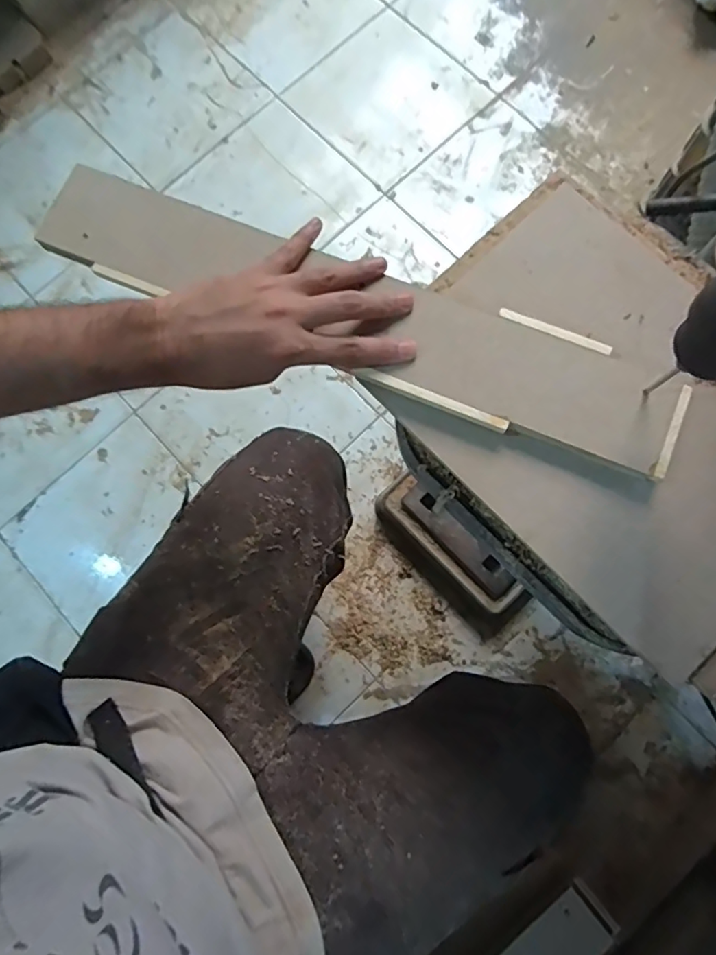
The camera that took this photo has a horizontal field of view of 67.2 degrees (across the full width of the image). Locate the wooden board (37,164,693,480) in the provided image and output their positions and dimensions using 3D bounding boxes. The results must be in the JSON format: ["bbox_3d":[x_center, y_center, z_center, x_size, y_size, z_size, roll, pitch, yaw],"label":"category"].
[{"bbox_3d":[-0.006,-0.109,0.360,0.442,0.015,0.075,23,80,6],"label":"wooden board"}]

